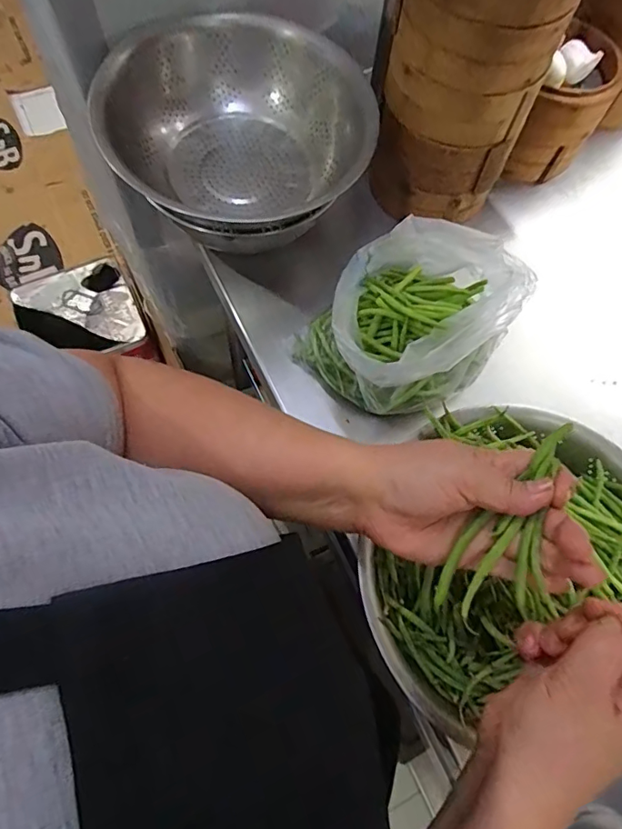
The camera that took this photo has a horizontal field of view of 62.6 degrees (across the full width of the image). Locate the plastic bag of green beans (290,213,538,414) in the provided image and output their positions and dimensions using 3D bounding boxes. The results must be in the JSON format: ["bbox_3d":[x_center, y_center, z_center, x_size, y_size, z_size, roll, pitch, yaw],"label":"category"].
[{"bbox_3d":[0.091,-0.082,0.464,0.164,0.110,0.129,-33,73,-15],"label":"plastic bag of green beans"}]

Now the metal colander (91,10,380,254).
[{"bbox_3d":[-0.069,-0.274,0.507,0.222,0.099,0.234,1,68,-3],"label":"metal colander"}]

